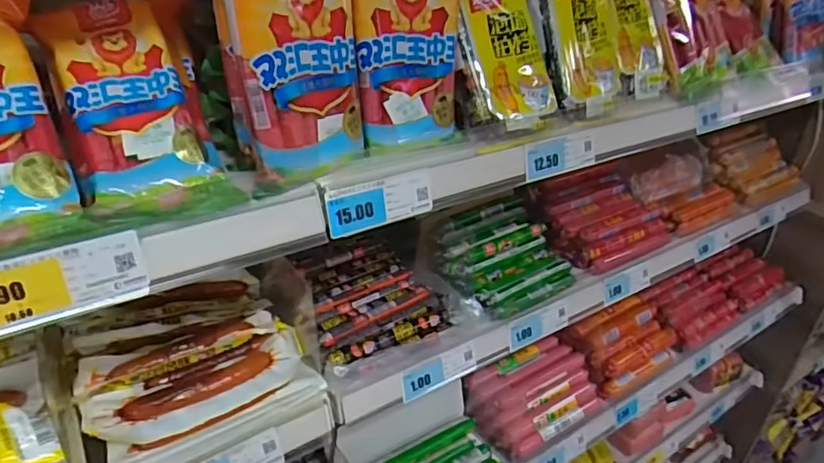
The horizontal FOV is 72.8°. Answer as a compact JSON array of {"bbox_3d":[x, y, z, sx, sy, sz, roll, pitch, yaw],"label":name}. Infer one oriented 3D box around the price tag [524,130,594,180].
[{"bbox_3d":[0.152,-0.079,0.572,0.097,0.035,0.006,-16,1,-28],"label":"price tag"}]

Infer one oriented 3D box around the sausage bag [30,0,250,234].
[{"bbox_3d":[-0.195,-0.095,0.400,0.096,0.029,0.188,-14,73,-27],"label":"sausage bag"}]

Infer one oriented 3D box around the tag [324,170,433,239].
[{"bbox_3d":[-0.025,-0.023,0.461,0.099,0.039,0.005,-16,21,-30],"label":"tag"}]

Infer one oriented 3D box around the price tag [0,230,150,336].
[{"bbox_3d":[-0.218,0.033,0.341,0.102,0.043,0.004,-16,14,-30],"label":"price tag"}]

